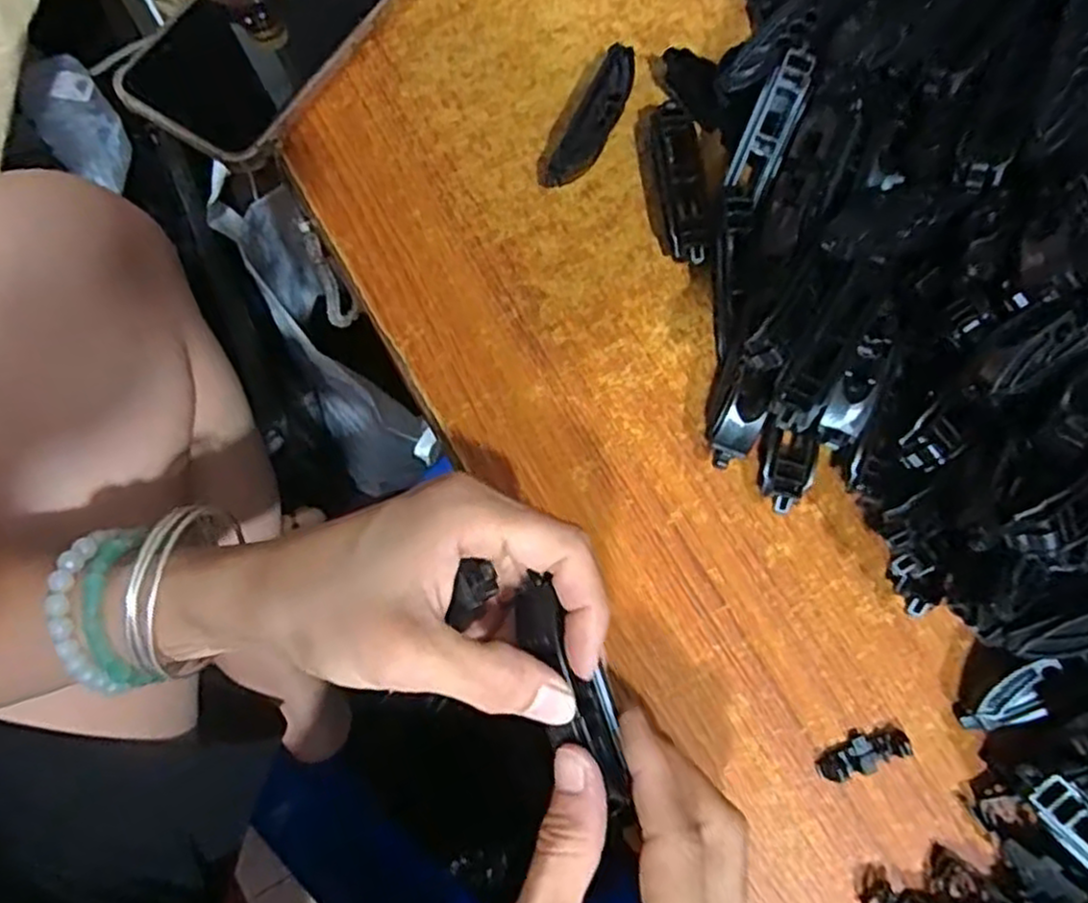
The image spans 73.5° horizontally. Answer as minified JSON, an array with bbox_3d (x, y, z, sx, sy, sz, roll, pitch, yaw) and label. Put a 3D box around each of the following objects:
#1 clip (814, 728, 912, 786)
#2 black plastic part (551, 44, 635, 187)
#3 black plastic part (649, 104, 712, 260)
[{"bbox_3d":[0.120,0.113,0.272,0.036,0.009,0.015,-24,76,-8],"label":"clip"},{"bbox_3d":[0.024,-0.156,0.344,0.017,0.015,0.074,25,75,6],"label":"black plastic part"},{"bbox_3d":[0.062,-0.120,0.332,0.019,0.021,0.076,-6,74,-3],"label":"black plastic part"}]

